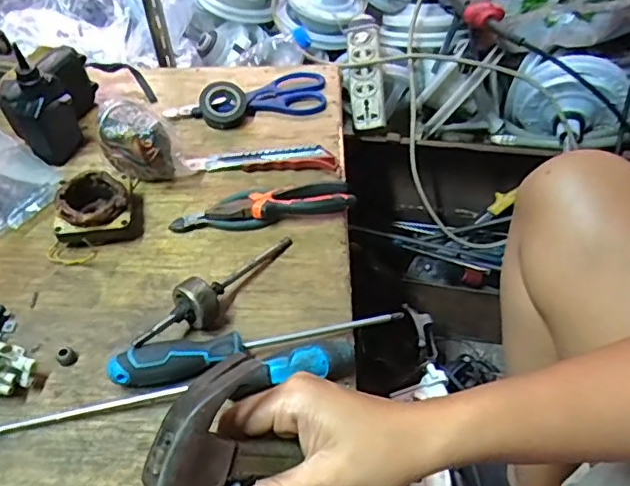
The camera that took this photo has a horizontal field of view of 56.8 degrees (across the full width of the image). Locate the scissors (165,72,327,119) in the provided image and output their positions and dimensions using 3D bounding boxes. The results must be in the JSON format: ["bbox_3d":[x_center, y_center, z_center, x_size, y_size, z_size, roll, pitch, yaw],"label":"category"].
[{"bbox_3d":[-0.082,-0.180,0.744,0.205,0.017,0.071,-17,52,-13],"label":"scissors"}]

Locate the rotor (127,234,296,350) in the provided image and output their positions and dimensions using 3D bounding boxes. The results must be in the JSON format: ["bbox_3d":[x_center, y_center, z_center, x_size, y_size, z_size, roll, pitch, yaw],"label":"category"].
[{"bbox_3d":[-0.087,0.043,0.547,0.185,0.045,0.041,-33,57,-24],"label":"rotor"}]

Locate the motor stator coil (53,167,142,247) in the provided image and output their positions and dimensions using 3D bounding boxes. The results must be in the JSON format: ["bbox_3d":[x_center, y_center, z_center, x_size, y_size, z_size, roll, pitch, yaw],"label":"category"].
[{"bbox_3d":[-0.229,-0.042,0.617,0.081,0.045,0.088,-10,51,-8],"label":"motor stator coil"}]

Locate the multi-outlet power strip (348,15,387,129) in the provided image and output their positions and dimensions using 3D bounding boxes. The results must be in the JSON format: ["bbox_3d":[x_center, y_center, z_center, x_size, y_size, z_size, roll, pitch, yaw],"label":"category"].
[{"bbox_3d":[0.073,-0.243,0.824,0.043,0.025,0.174,-2,78,-2],"label":"multi-outlet power strip"}]

